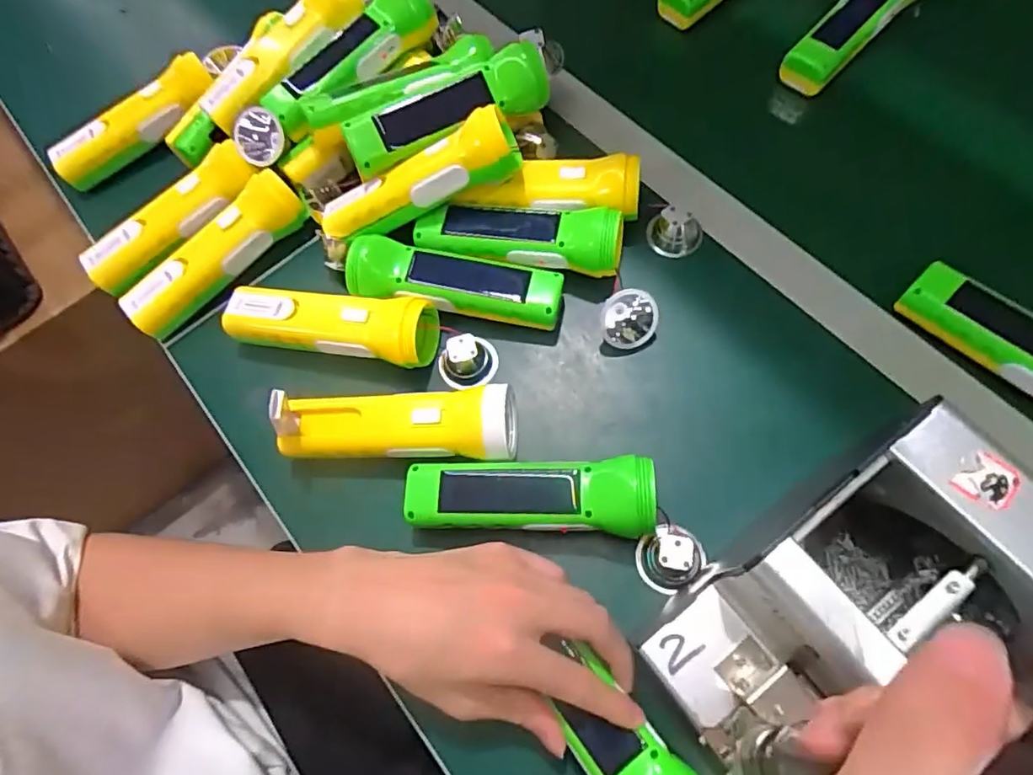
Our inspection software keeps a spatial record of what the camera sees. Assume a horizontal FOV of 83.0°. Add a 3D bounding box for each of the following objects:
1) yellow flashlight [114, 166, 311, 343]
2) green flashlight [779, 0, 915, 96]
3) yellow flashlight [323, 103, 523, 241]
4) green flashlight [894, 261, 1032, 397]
[{"bbox_3d":[-0.253,-0.111,0.486,0.166,0.043,0.045,-40,69,-14],"label":"yellow flashlight"},{"bbox_3d":[0.307,-0.332,0.529,0.159,0.037,0.046,-45,70,-2],"label":"green flashlight"},{"bbox_3d":[-0.078,-0.158,0.461,0.162,0.041,0.046,-21,65,13],"label":"yellow flashlight"},{"bbox_3d":[0.348,-0.027,0.395,0.041,0.036,0.161,-41,69,-14],"label":"green flashlight"}]

